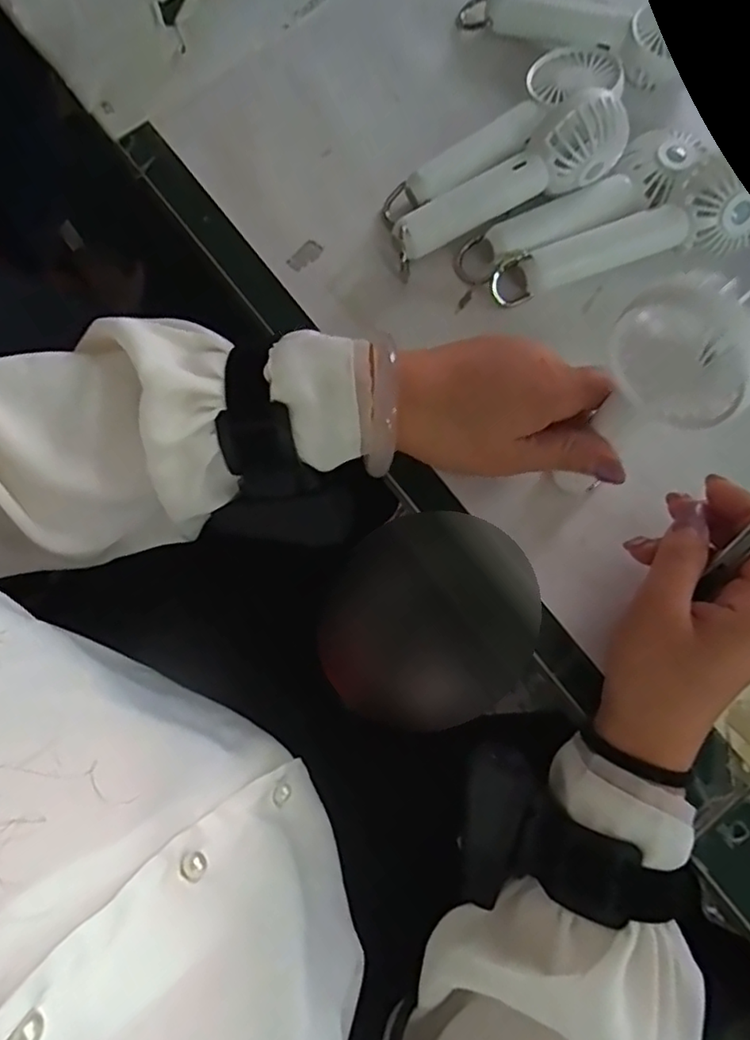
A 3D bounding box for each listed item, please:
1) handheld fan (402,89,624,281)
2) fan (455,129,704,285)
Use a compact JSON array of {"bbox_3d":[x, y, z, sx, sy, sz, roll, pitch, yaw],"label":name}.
[{"bbox_3d":[0.077,-0.198,0.368,0.148,0.038,0.033,-27,78,9],"label":"handheld fan"},{"bbox_3d":[0.125,-0.186,0.375,0.154,0.034,0.043,-30,79,-7],"label":"fan"}]

